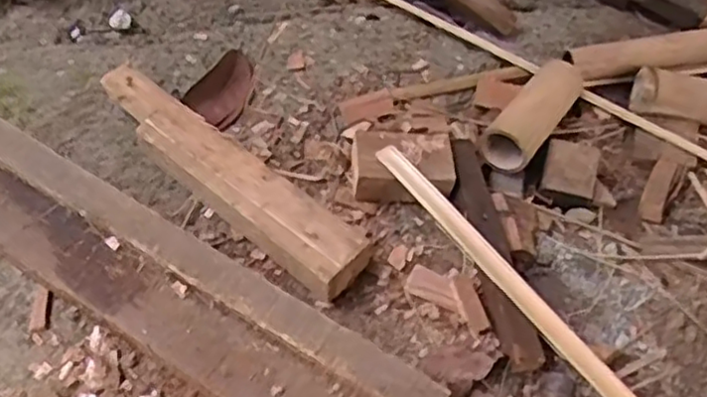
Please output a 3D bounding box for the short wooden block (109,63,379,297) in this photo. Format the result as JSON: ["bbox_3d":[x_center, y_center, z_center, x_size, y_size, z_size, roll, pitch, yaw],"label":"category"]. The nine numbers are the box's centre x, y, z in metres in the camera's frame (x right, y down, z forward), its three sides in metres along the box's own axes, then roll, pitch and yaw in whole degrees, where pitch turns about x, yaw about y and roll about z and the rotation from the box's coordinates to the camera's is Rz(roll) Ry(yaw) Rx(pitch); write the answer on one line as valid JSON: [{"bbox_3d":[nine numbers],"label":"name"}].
[{"bbox_3d":[-0.129,-0.026,0.690,0.346,0.050,0.074,37,63,24],"label":"short wooden block"}]

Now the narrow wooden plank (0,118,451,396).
[{"bbox_3d":[-0.155,0.044,0.604,0.519,0.029,0.037,27,60,18],"label":"narrow wooden plank"}]

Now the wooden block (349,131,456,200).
[{"bbox_3d":[0.049,-0.030,0.693,0.099,0.048,0.073,0,55,1],"label":"wooden block"}]

